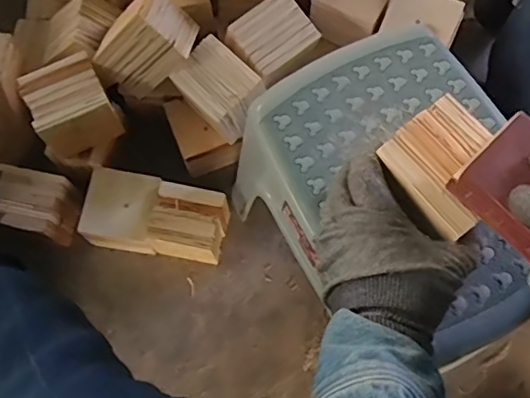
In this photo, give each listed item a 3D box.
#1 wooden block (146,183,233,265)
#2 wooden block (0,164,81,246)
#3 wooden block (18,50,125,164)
[{"bbox_3d":[-0.104,0.037,0.789,0.097,0.103,0.085,14,73,5],"label":"wooden block"},{"bbox_3d":[-0.317,0.011,0.796,0.108,0.095,0.088,15,73,6],"label":"wooden block"},{"bbox_3d":[-0.250,-0.125,0.735,0.103,0.088,0.098,-27,74,-7],"label":"wooden block"}]

